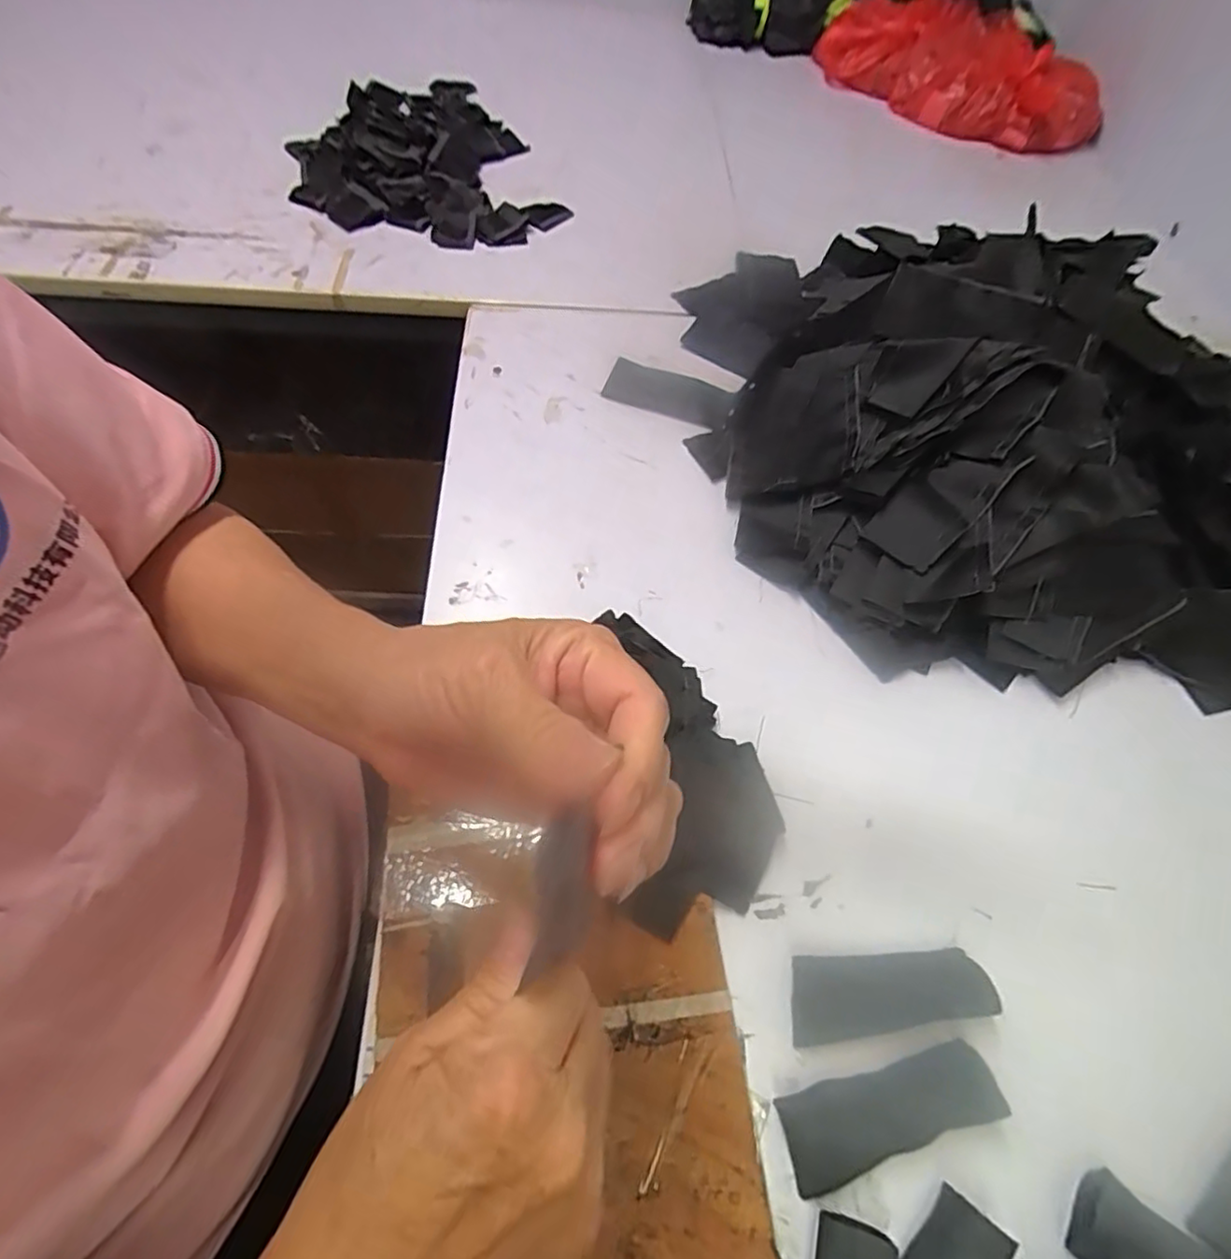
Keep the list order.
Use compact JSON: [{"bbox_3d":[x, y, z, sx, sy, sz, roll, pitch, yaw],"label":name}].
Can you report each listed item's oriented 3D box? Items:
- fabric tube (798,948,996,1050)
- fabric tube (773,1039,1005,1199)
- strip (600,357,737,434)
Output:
[{"bbox_3d":[0.143,0.191,0.333,0.102,0.013,0.037,-3,59,-7],"label":"fabric tube"},{"bbox_3d":[0.131,0.230,0.303,0.102,0.013,0.037,-14,61,-13],"label":"fabric tube"},{"bbox_3d":[0.050,-0.219,0.584,0.115,0.010,0.067,19,55,8],"label":"strip"}]

